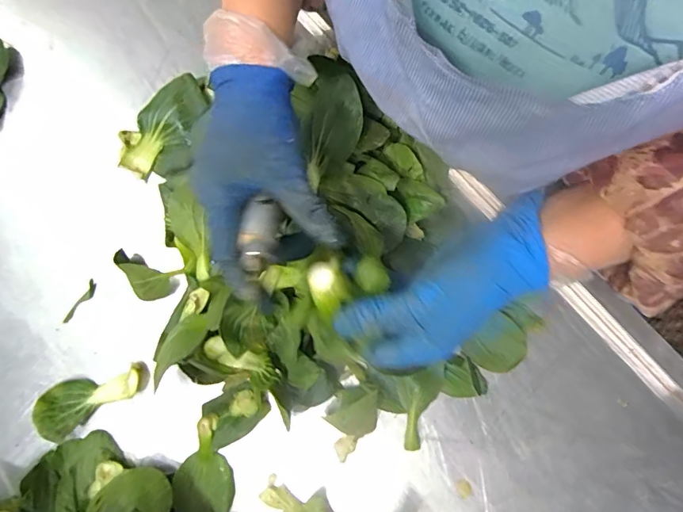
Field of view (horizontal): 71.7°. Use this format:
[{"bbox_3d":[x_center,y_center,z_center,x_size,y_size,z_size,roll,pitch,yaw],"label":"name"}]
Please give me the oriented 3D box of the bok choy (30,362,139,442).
[{"bbox_3d":[-0.214,0.115,0.398,0.083,0.023,0.044,-36,81,-4],"label":"bok choy"}]

